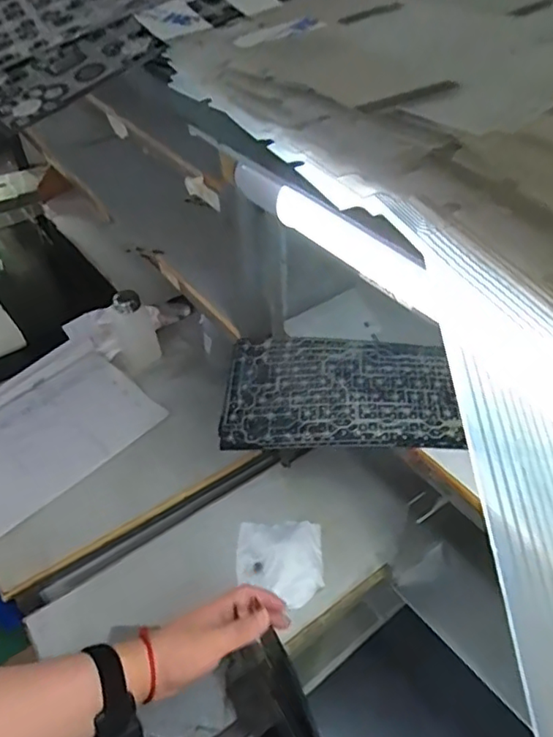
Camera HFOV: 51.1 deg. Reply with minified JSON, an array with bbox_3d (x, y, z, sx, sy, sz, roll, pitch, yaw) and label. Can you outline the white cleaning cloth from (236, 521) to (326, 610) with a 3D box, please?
[{"bbox_3d":[0.003,0.234,0.702,0.103,0.024,0.104,1,44,1],"label":"white cleaning cloth"}]

